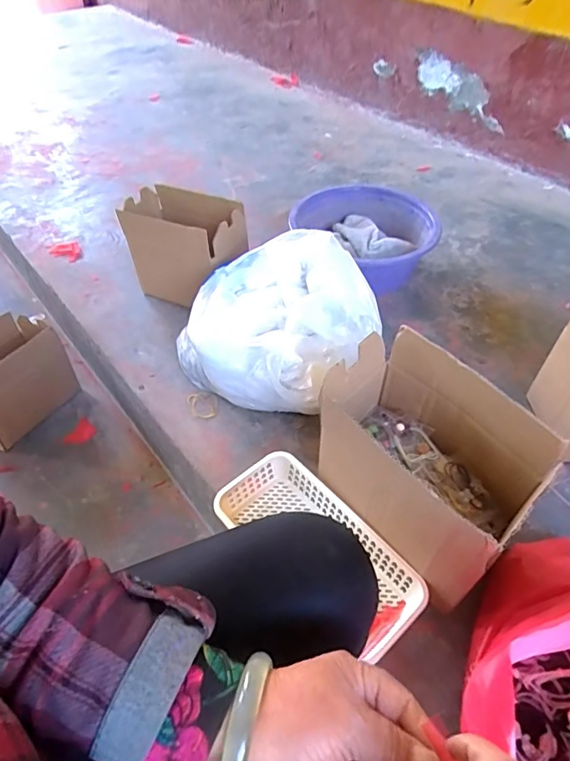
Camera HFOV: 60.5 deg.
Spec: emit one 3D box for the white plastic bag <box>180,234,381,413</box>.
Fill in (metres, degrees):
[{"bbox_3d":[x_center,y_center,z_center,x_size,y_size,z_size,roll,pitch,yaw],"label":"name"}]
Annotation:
[{"bbox_3d":[-0.019,-0.094,0.770,0.288,0.180,0.241,22,51,18],"label":"white plastic bag"}]

